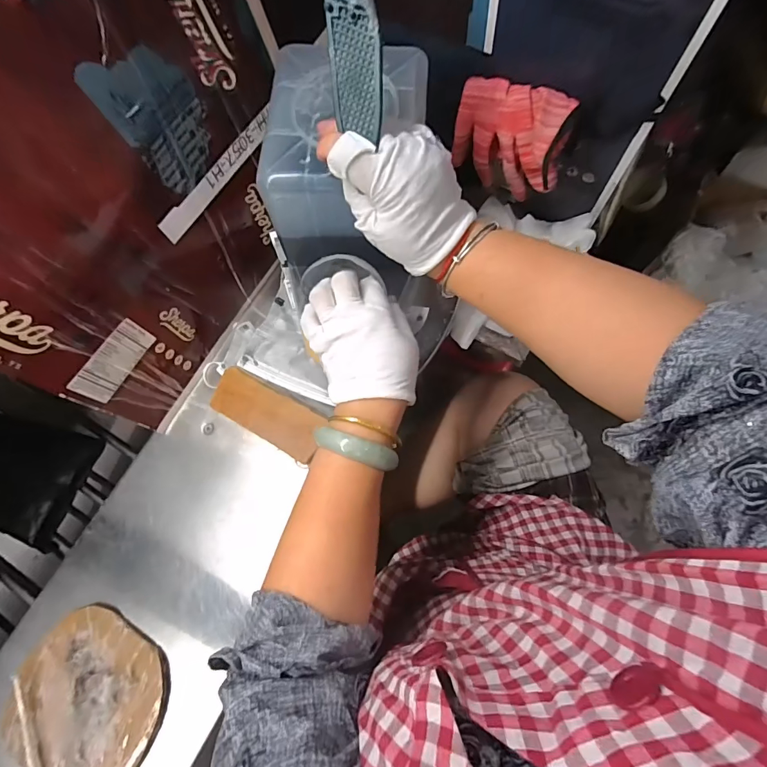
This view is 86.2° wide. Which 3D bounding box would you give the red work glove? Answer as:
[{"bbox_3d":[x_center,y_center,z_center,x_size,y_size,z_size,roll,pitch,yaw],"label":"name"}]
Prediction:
[{"bbox_3d":[0.115,-0.223,0.376,0.106,0.082,0.041,37,78,11],"label":"red work glove"}]

